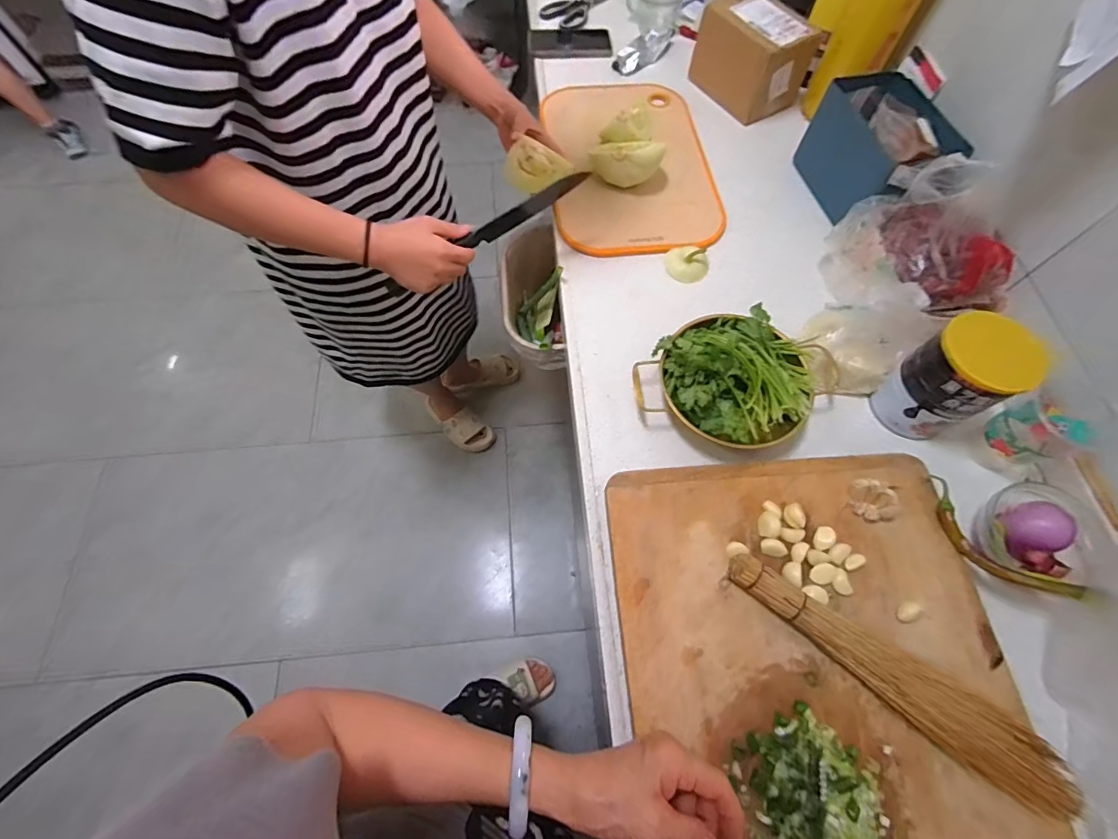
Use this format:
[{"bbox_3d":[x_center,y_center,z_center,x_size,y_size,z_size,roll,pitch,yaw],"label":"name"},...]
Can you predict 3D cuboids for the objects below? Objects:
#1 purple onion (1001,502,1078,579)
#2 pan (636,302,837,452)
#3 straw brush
[{"bbox_3d":[0.536,0.135,0.528,0.060,0.047,0.078,-8,66,-5],"label":"purple onion"},{"bbox_3d":[0.225,-0.055,0.607,0.194,0.070,0.194,38,71,15],"label":"pan"},{"bbox_3d":[0.327,0.256,0.468,0.352,0.038,0.058,32,69,13],"label":"straw brush"}]

